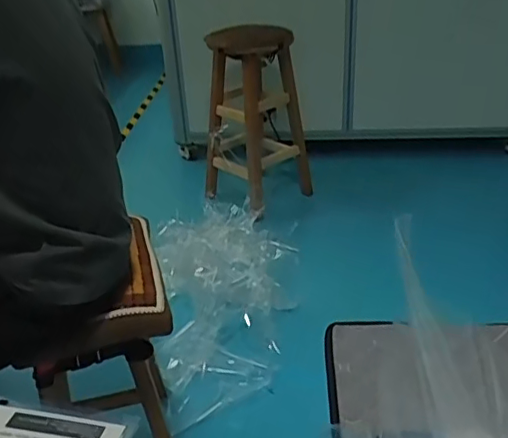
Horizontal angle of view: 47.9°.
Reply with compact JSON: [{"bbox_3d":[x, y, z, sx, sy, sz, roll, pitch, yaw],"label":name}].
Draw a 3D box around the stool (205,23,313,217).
[{"bbox_3d":[-0.005,-0.339,1.940,0.369,0.612,0.348,-8,26,-2],"label":"stool"}]

